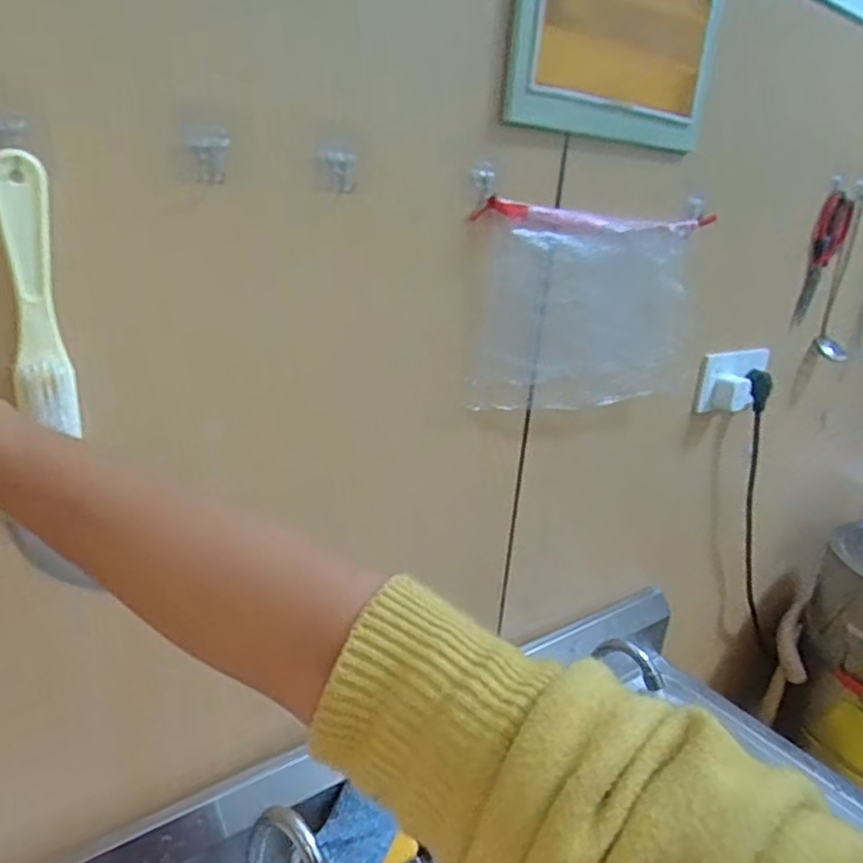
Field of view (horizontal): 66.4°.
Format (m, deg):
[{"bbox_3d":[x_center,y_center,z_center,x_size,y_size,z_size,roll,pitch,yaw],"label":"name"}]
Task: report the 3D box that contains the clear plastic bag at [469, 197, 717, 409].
[{"bbox_3d":[0.199,-0.139,0.781,0.350,0.226,0.023,-9,26,-33],"label":"clear plastic bag"}]

